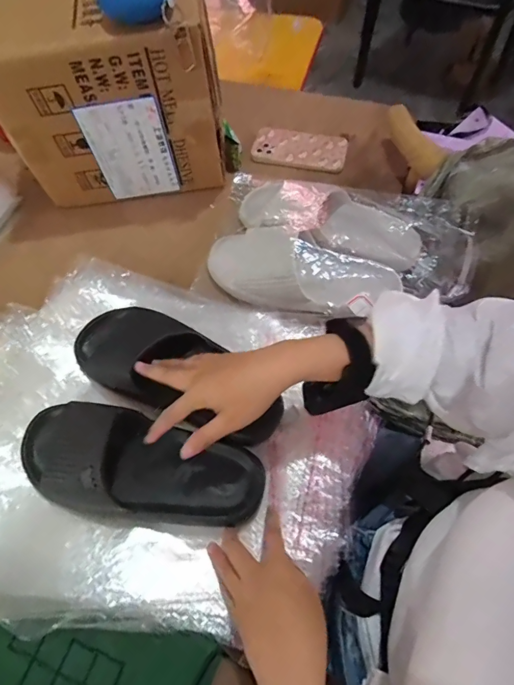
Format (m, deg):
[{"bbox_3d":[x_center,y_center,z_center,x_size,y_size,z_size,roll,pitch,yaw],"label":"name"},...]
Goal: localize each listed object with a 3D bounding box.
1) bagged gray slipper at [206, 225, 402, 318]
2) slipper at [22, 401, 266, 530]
[{"bbox_3d":[0.054,-0.094,0.556,0.263,0.069,0.095,22,65,13],"label":"bagged gray slipper"},{"bbox_3d":[-0.125,0.133,0.427,0.257,0.058,0.103,14,64,2],"label":"slipper"}]

